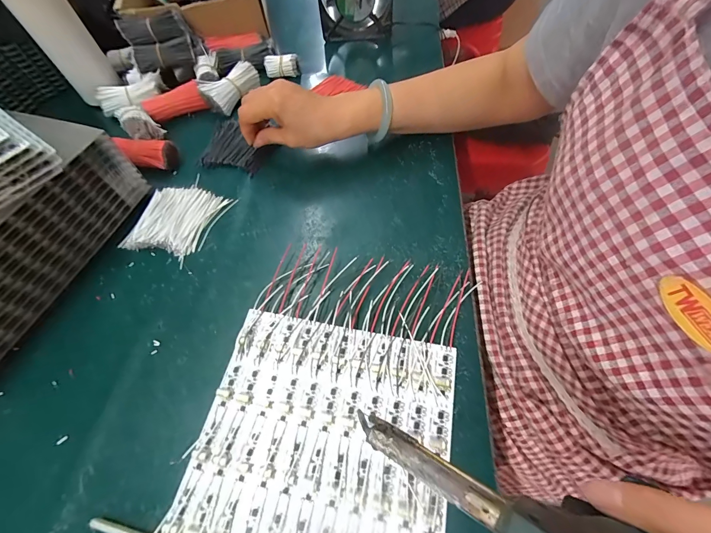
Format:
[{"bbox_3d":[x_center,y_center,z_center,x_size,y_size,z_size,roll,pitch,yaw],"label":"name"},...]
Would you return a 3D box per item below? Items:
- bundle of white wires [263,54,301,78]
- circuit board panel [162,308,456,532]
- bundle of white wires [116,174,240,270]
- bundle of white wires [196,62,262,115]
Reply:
[{"bbox_3d":[-0.115,-0.315,0.501,0.051,0.025,0.022,-3,60,1],"label":"bundle of white wires"},{"bbox_3d":[-0.030,0.152,0.243,0.191,0.008,0.222,10,61,8],"label":"circuit board panel"},{"bbox_3d":[-0.208,-0.059,0.377,0.093,0.012,0.107,17,62,13],"label":"bundle of white wires"},{"bbox_3d":[-0.186,-0.270,0.479,0.042,0.032,0.081,32,66,19],"label":"bundle of white wires"}]

